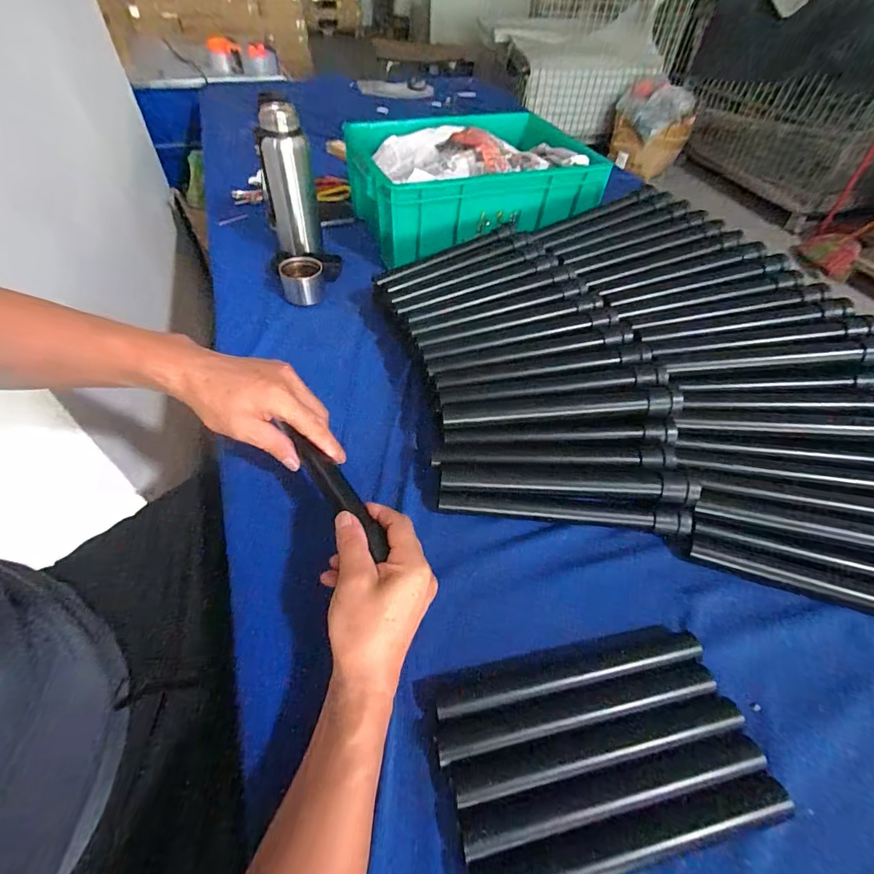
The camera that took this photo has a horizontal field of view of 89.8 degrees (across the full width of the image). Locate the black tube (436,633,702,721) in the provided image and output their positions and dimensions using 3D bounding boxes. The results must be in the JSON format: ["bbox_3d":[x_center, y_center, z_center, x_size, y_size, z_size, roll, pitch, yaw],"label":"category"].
[{"bbox_3d":[0.107,0.189,0.351,0.216,0.018,0.027,-7,50,-9],"label":"black tube"}]

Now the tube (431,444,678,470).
[{"bbox_3d":[0.118,0.018,0.452,0.241,0.022,0.029,4,49,0],"label":"tube"}]

